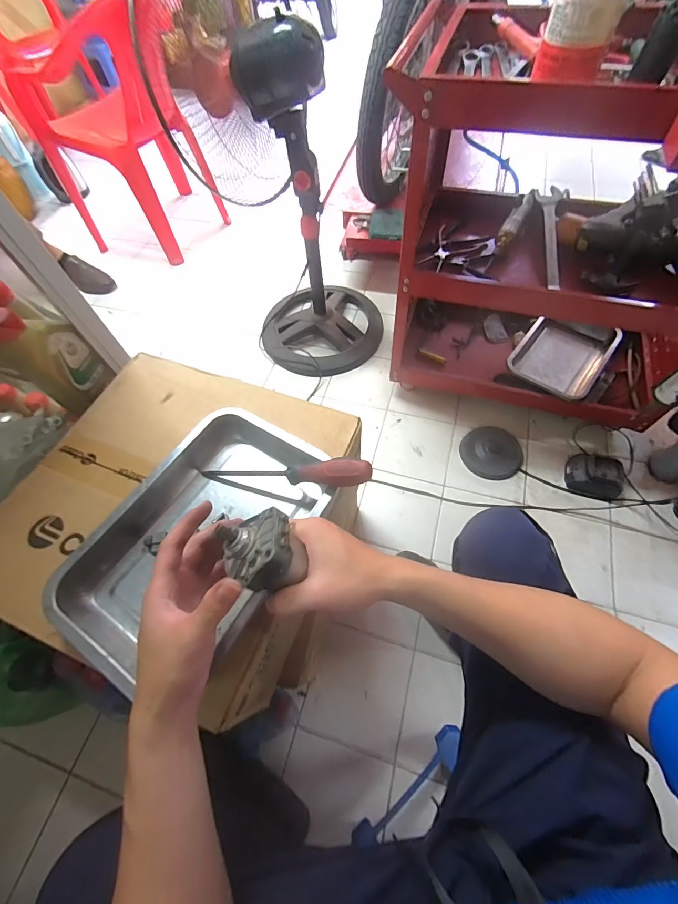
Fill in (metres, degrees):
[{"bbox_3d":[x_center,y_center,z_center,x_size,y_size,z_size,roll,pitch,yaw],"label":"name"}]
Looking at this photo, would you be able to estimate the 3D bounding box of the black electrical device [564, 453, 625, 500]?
[{"bbox_3d":[0.655,0.057,0.941,0.128,0.065,0.102,8,62,8],"label":"black electrical device"}]

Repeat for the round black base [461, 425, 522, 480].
[{"bbox_3d":[0.417,0.001,1.005,0.157,0.025,0.148,-2,61,3],"label":"round black base"}]

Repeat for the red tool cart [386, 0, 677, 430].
[{"bbox_3d":[0.491,-0.397,0.804,0.703,0.689,0.396,14,63,11],"label":"red tool cart"}]

